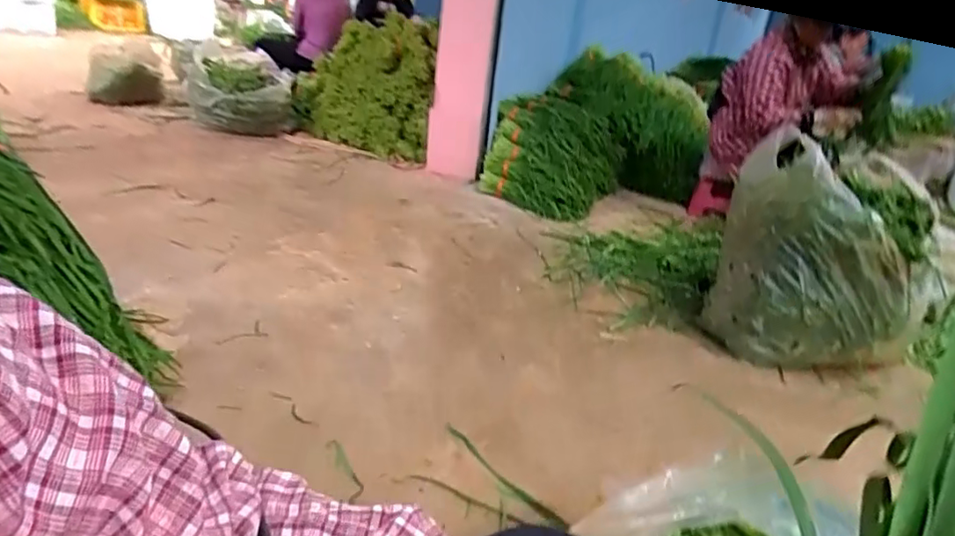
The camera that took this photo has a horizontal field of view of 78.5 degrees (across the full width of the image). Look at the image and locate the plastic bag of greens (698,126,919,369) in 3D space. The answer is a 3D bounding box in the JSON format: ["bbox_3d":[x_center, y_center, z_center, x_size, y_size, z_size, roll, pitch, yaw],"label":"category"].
[{"bbox_3d":[0.928,-0.022,1.609,0.476,0.523,0.353,14,24,15],"label":"plastic bag of greens"}]

